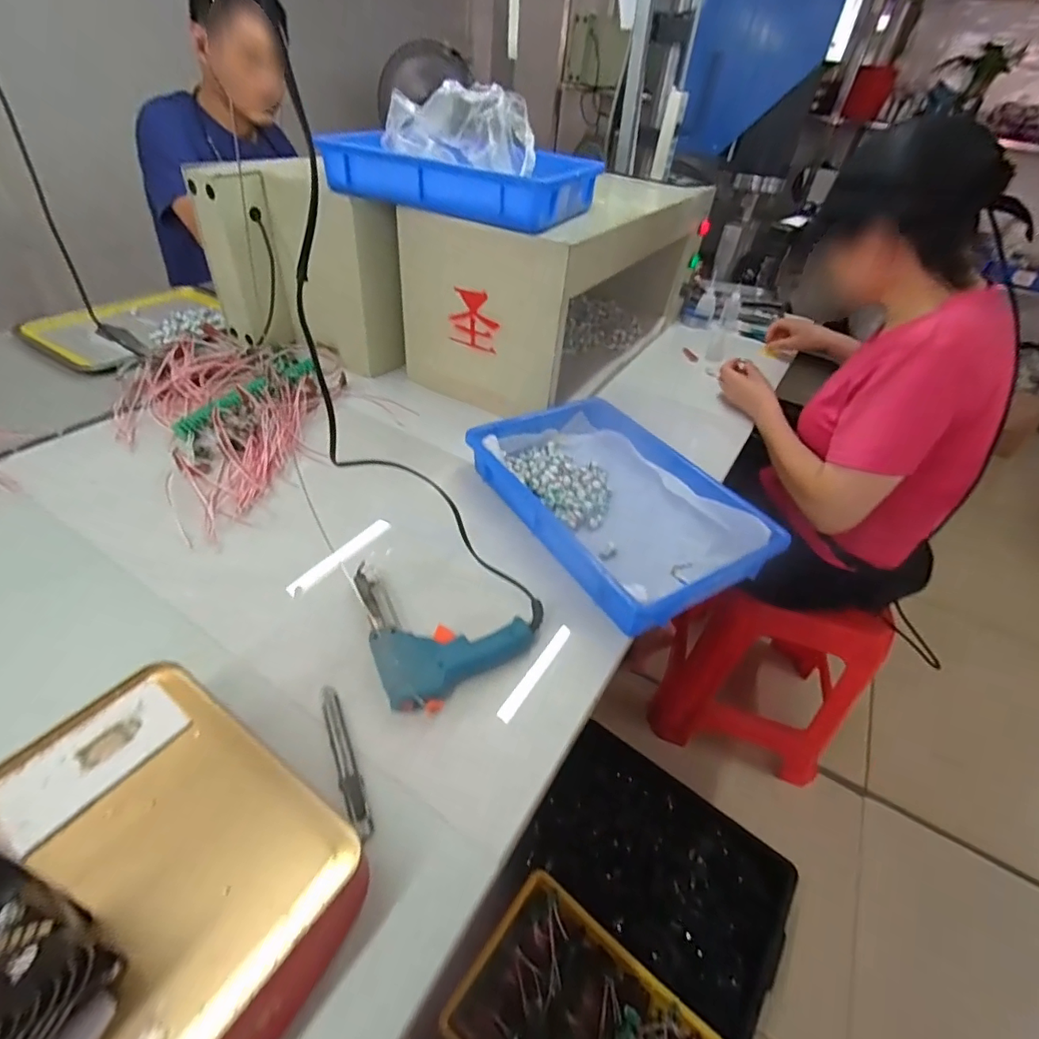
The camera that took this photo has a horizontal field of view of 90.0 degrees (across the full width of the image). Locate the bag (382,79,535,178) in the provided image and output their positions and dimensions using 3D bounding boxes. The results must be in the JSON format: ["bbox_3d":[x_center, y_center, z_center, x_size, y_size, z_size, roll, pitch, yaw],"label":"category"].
[{"bbox_3d":[-0.087,-0.601,0.791,0.218,0.092,0.072,11,41,4],"label":"bag"}]

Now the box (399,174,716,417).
[{"bbox_3d":[0.101,-0.440,0.996,0.285,0.296,0.604,28,45,22],"label":"box"}]

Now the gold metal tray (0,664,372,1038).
[{"bbox_3d":[-0.251,0.244,0.316,0.244,0.067,0.243,26,45,20],"label":"gold metal tray"}]

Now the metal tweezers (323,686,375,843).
[{"bbox_3d":[-0.146,0.195,0.431,0.017,0.006,0.135,-15,46,-24],"label":"metal tweezers"}]

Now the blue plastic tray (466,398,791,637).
[{"bbox_3d":[0.121,-0.033,0.678,0.239,0.064,0.359,-19,48,-27],"label":"blue plastic tray"}]

